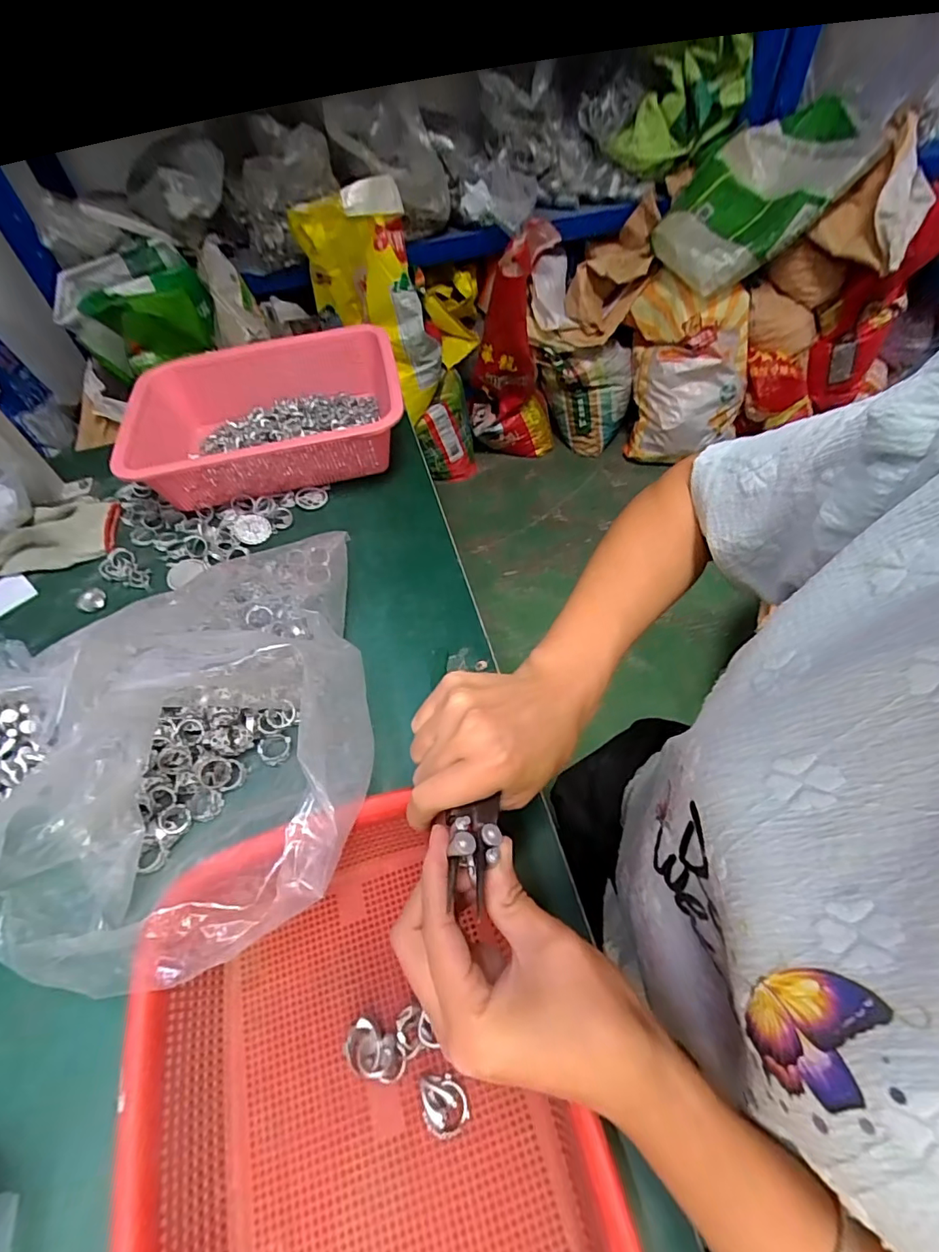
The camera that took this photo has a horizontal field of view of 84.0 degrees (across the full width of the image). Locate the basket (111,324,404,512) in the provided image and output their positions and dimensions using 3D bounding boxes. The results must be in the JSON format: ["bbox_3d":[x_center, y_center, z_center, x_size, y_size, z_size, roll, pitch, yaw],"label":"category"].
[{"bbox_3d":[-0.223,-0.229,0.596,0.269,0.102,0.199,-10,55,-5],"label":"basket"}]

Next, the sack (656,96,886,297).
[{"bbox_3d":[0.783,-1.130,1.360,0.604,0.152,0.352,-45,64,-5],"label":"sack"}]

